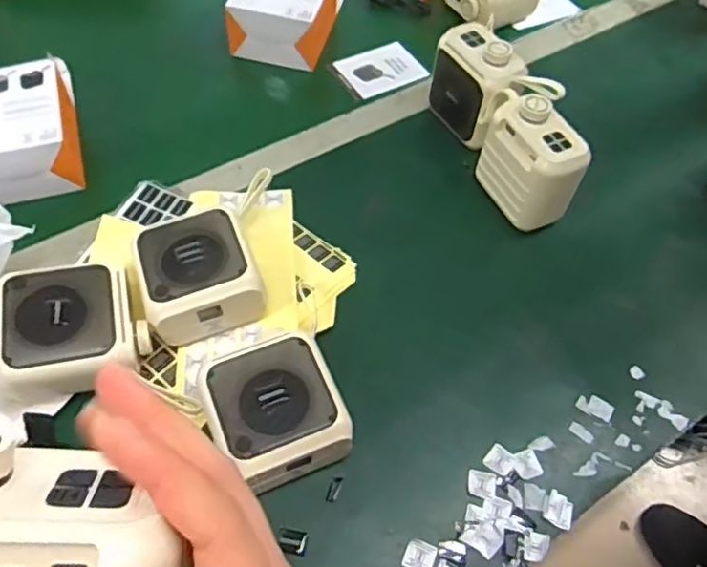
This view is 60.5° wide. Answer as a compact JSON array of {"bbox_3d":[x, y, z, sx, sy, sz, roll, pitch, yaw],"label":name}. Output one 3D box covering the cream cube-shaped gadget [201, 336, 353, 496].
[{"bbox_3d":[-0.054,0.089,0.428,0.093,0.056,0.093,-21,60,-18],"label":"cream cube-shaped gadget"}]

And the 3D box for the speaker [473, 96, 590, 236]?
[{"bbox_3d":[0.157,-0.107,0.544,0.053,0.099,0.086,-17,58,-15],"label":"speaker"}]

